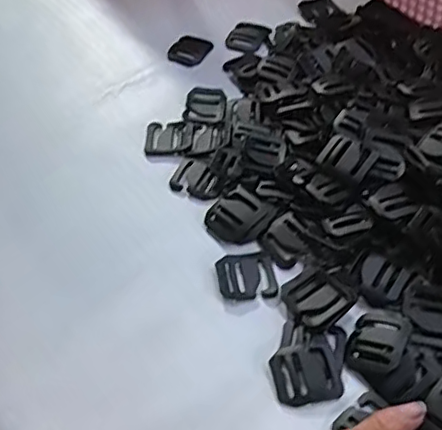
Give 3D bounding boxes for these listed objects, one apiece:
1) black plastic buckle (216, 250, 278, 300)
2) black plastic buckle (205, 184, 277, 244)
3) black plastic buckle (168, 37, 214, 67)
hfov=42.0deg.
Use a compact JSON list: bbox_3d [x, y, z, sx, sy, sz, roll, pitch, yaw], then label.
[{"bbox_3d":[0.015,0.036,0.340,0.033,0.004,0.030,-9,53,-4],"label":"black plastic buckle"},{"bbox_3d":[0.011,0.001,0.364,0.036,0.009,0.034,-36,59,-22],"label":"black plastic buckle"},{"bbox_3d":[-0.027,-0.137,0.477,0.032,0.004,0.037,23,57,19],"label":"black plastic buckle"}]

